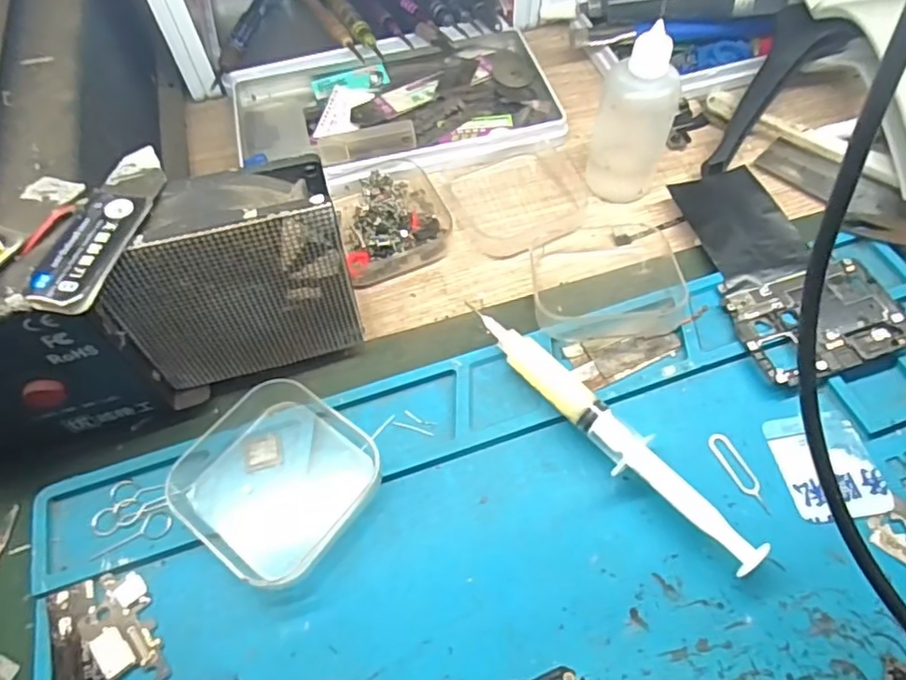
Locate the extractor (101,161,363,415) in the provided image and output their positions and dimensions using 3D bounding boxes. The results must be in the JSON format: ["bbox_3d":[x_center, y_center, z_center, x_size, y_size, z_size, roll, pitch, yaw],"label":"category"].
[{"bbox_3d":[-0.079,-0.018,0.225,0.080,0.087,0.031,-21,60,-9],"label":"extractor"}]

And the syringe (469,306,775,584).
[{"bbox_3d":[0.056,0.034,0.229,0.016,0.016,0.133,-40,65,-19],"label":"syringe"}]

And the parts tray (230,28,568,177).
[{"bbox_3d":[-0.032,-0.134,0.339,0.177,0.016,0.107,-12,59,-4],"label":"parts tray"}]

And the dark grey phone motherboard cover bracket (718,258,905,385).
[{"bbox_3d":[0.154,-0.009,0.254,0.065,0.007,0.049,-15,59,-6],"label":"dark grey phone motherboard cover bracket"}]

